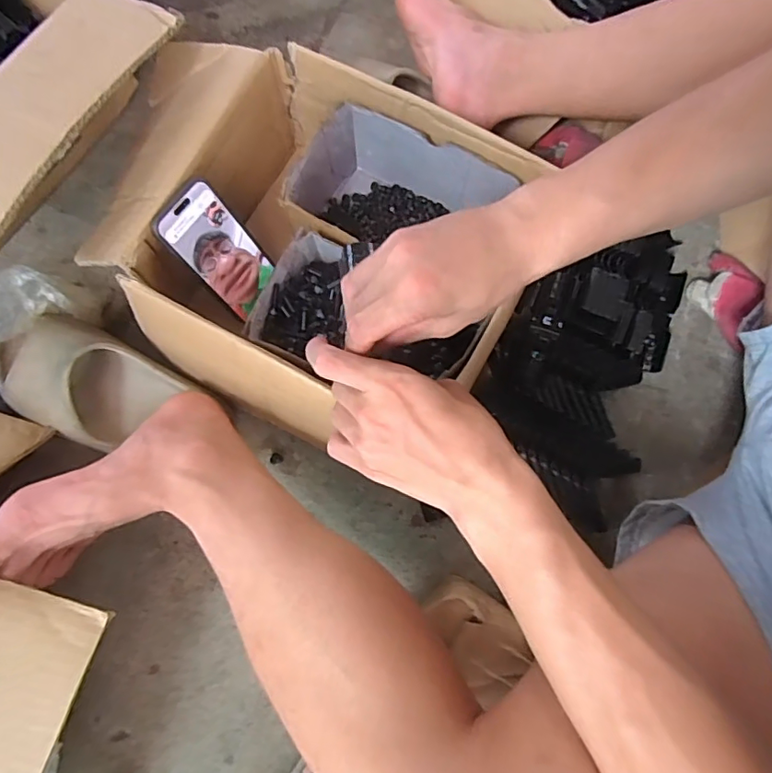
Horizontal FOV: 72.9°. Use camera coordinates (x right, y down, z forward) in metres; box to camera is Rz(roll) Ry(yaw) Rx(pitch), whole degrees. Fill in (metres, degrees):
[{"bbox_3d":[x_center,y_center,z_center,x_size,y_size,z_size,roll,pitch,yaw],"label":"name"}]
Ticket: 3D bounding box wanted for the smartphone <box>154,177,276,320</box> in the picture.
[{"bbox_3d":[-0.164,-0.135,0.521,0.008,0.130,0.071,21,71,36],"label":"smartphone"}]

